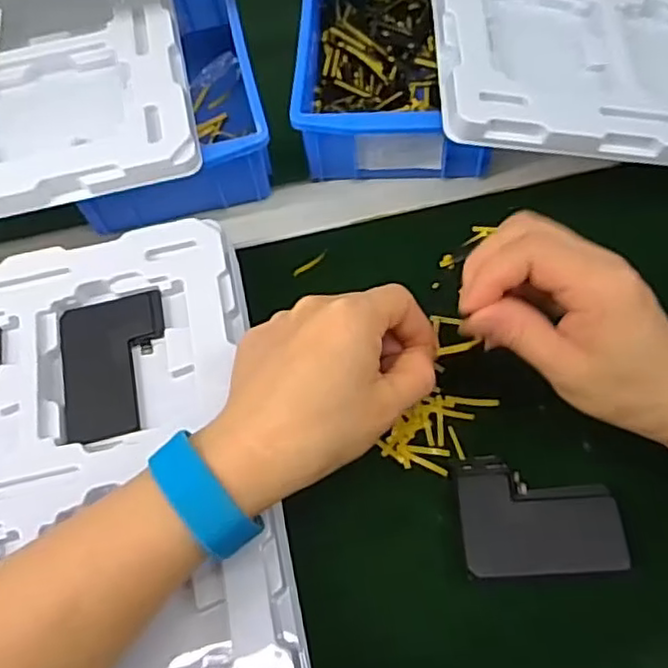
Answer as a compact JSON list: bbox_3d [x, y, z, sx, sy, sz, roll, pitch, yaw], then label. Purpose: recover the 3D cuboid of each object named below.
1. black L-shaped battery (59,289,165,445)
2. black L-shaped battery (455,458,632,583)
[{"bbox_3d":[-0.120,0.016,0.358,0.056,0.011,0.081,-13,64,-2],"label":"black L-shaped battery"},{"bbox_3d":[0.105,0.092,0.339,0.078,0.006,0.059,-4,66,2],"label":"black L-shaped battery"}]

